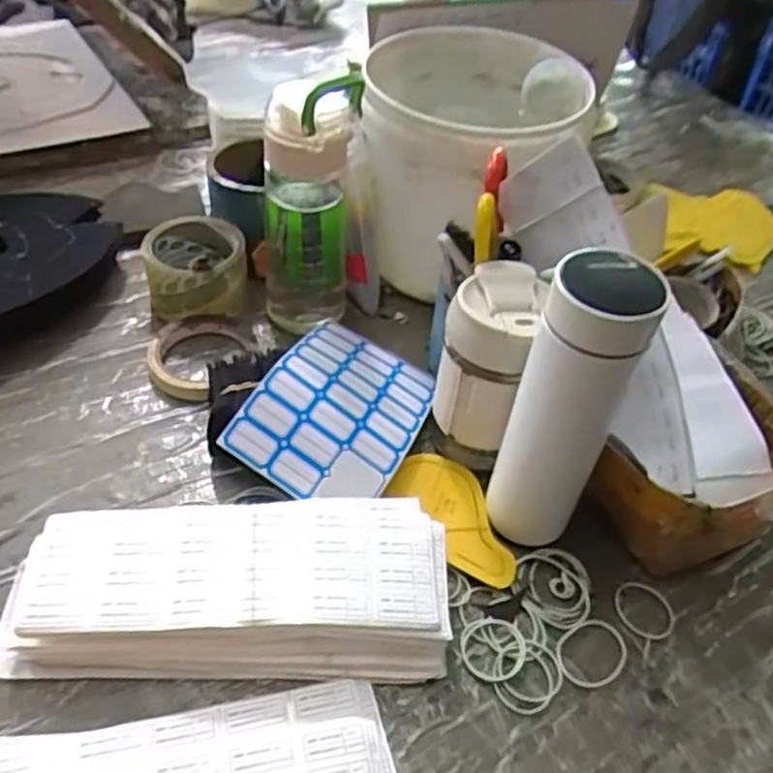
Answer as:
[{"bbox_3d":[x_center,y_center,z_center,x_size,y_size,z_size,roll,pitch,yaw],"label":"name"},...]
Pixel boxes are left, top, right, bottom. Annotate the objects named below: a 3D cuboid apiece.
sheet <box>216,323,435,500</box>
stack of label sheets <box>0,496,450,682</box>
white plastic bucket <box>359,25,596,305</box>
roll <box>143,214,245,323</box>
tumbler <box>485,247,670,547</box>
[{"bbox_3d":[-0.031,0.012,0.583,0.116,0.034,0.178,33,45,2],"label":"sheet"},{"bbox_3d":[-0.099,0.126,0.480,0.272,0.044,0.111,1,46,-4],"label":"stack of label sheets"},{"bbox_3d":[0.070,-0.203,0.706,0.210,0.186,0.234,22,48,16],"label":"white plastic bucket"},{"bbox_3d":[-0.178,-0.111,0.688,0.091,0.057,0.096,-7,47,-12],"label":"roll"},{"bbox_3d":[0.117,0.019,0.476,0.059,0.220,0.064,-4,47,-8],"label":"tumbler"}]

